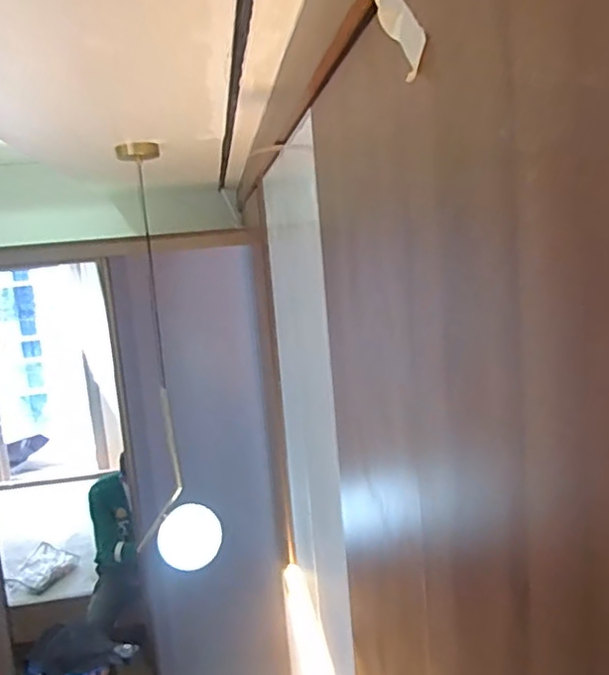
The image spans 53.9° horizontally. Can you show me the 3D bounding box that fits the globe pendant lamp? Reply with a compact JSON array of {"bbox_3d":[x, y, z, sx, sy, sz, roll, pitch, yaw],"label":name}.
[{"bbox_3d":[-0.354,0.061,1.433,0.160,0.994,0.176,-11,11,-37],"label":"globe pendant lamp"}]

